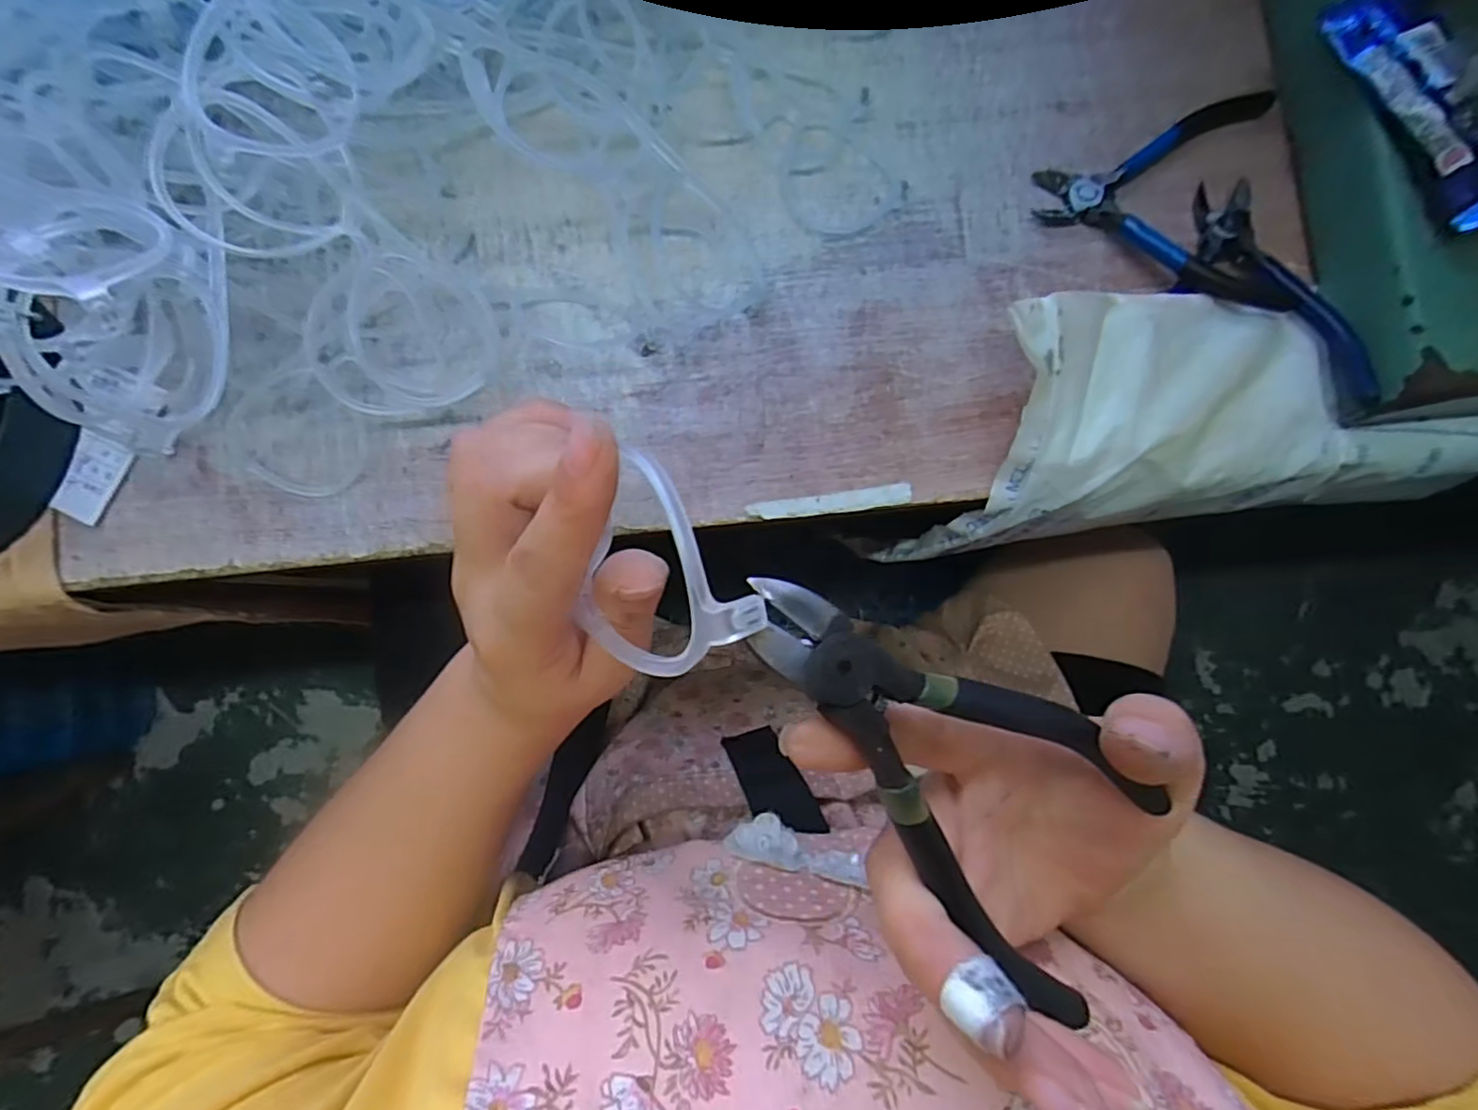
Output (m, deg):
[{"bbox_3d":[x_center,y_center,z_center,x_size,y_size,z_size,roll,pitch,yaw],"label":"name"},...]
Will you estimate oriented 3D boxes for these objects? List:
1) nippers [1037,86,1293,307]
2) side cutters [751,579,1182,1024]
[{"bbox_3d":[0.199,-0.169,0.303,0.108,0.016,0.107,2,85,2],"label":"nippers"},{"bbox_3d":[0.051,0.044,0.143,0.054,0.014,0.119,-43,102,-2],"label":"side cutters"}]

